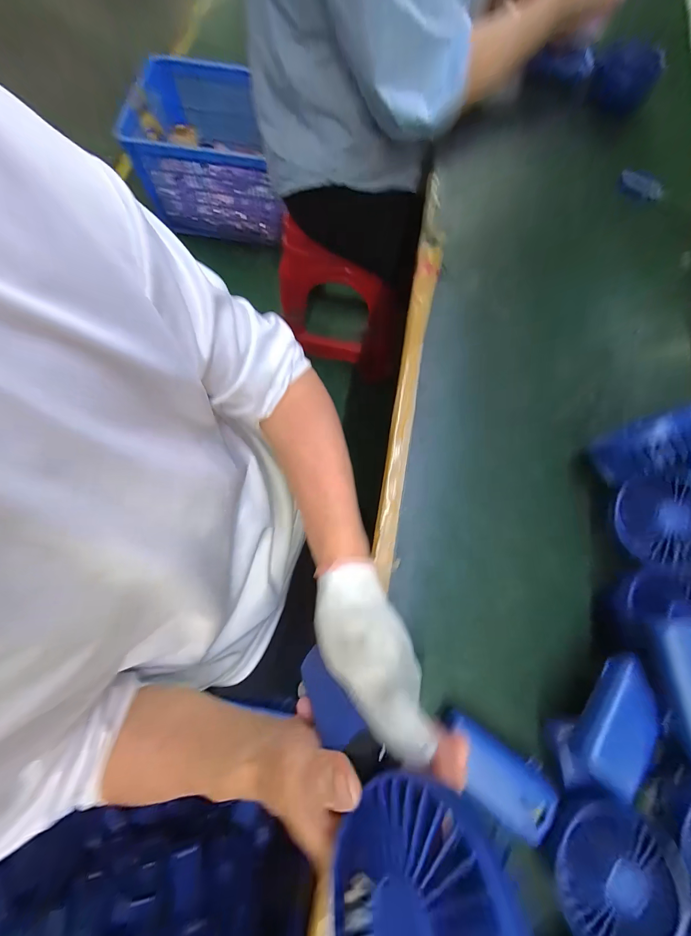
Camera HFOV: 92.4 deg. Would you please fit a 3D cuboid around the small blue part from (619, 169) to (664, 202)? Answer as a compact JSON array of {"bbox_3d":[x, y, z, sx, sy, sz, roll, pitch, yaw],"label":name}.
[{"bbox_3d":[0.415,-0.396,0.465,0.061,0.009,0.035,36,78,7],"label":"small blue part"}]

